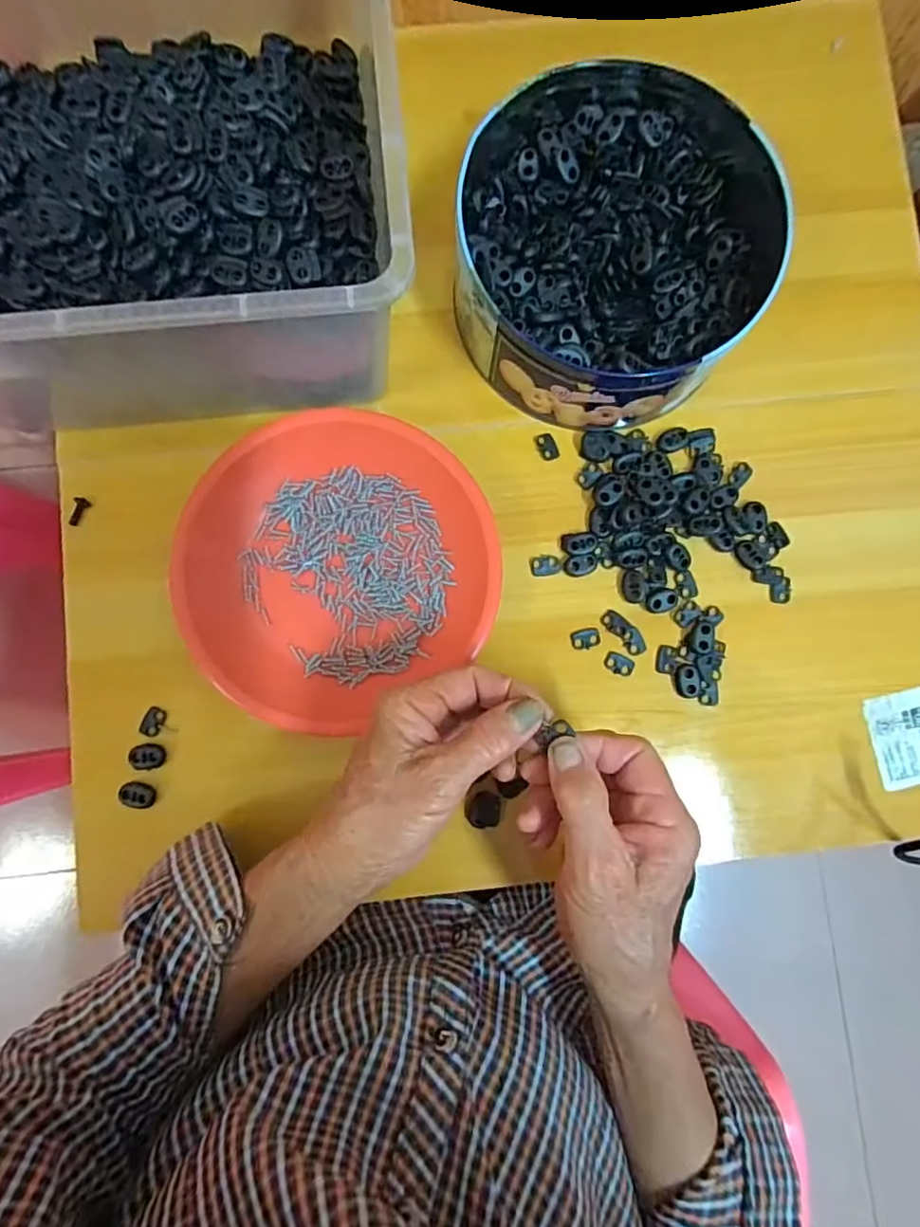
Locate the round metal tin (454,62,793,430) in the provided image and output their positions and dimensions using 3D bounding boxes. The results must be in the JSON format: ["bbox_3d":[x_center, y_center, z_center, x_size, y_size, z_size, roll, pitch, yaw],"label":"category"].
[{"bbox_3d":[0.095,-0.232,0.367,0.186,0.072,0.211,9,84,-3],"label":"round metal tin"}]

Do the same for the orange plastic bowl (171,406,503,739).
[{"bbox_3d":[-0.079,-0.032,0.366,0.189,0.025,0.185,0,85,-2],"label":"orange plastic bowl"}]

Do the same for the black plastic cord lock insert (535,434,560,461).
[{"bbox_3d":[0.059,-0.112,0.390,0.012,0.004,0.019,-21,86,-3],"label":"black plastic cord lock insert"}]

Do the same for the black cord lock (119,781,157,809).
[{"bbox_3d":[-0.201,0.113,0.364,0.019,0.007,0.016,7,84,-4],"label":"black cord lock"}]

